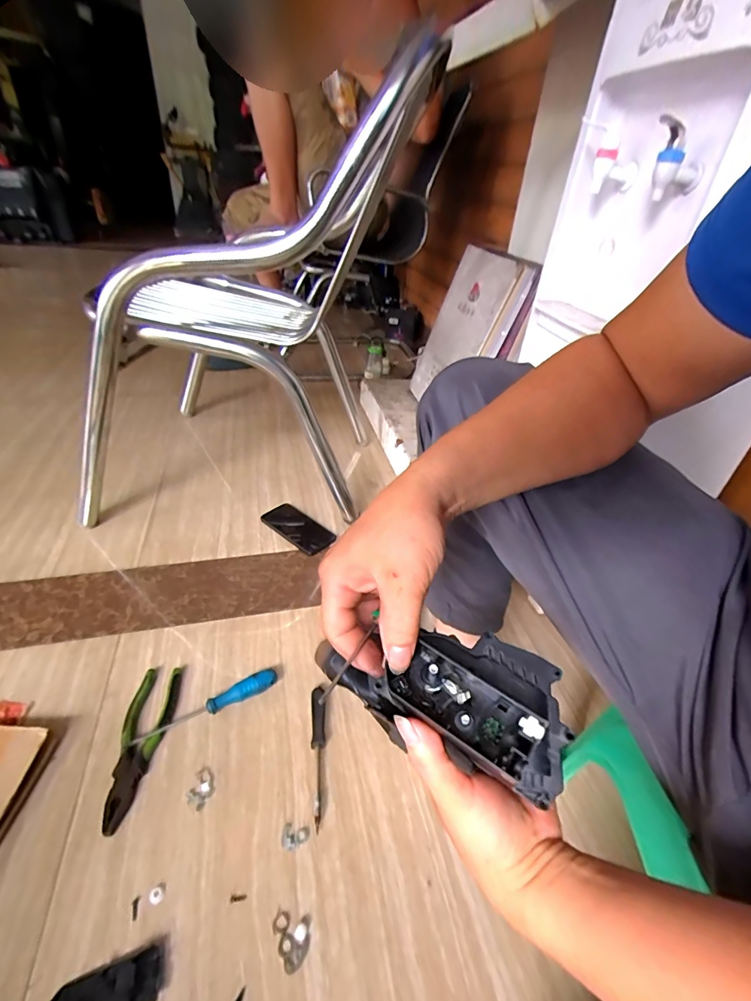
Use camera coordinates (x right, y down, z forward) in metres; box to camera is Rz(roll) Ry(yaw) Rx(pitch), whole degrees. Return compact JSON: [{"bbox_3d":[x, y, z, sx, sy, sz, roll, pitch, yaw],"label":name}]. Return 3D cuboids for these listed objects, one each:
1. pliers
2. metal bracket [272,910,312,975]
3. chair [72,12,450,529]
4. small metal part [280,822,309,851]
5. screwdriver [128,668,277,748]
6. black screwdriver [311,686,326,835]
[{"bbox_3d":[-0.299,0.305,0.563,0.057,0.021,0.193,0,36,-8],"label":"pliers"},{"bbox_3d":[-0.081,0.436,0.438,0.034,0.004,0.045,-13,40,-25],"label":"metal bracket"},{"bbox_3d":[-0.241,-0.380,0.881,0.569,0.718,0.524,5,36,0],"label":"chair"},{"bbox_3d":[-0.094,0.384,0.500,0.030,0.004,0.024,14,36,11],"label":"small metal part"},{"bbox_3d":[-0.229,0.281,0.603,0.190,0.025,0.029,-16,41,-28],"label":"screwdriver"},{"bbox_3d":[-0.075,0.324,0.572,0.019,0.020,0.172,1,36,-8],"label":"black screwdriver"}]

